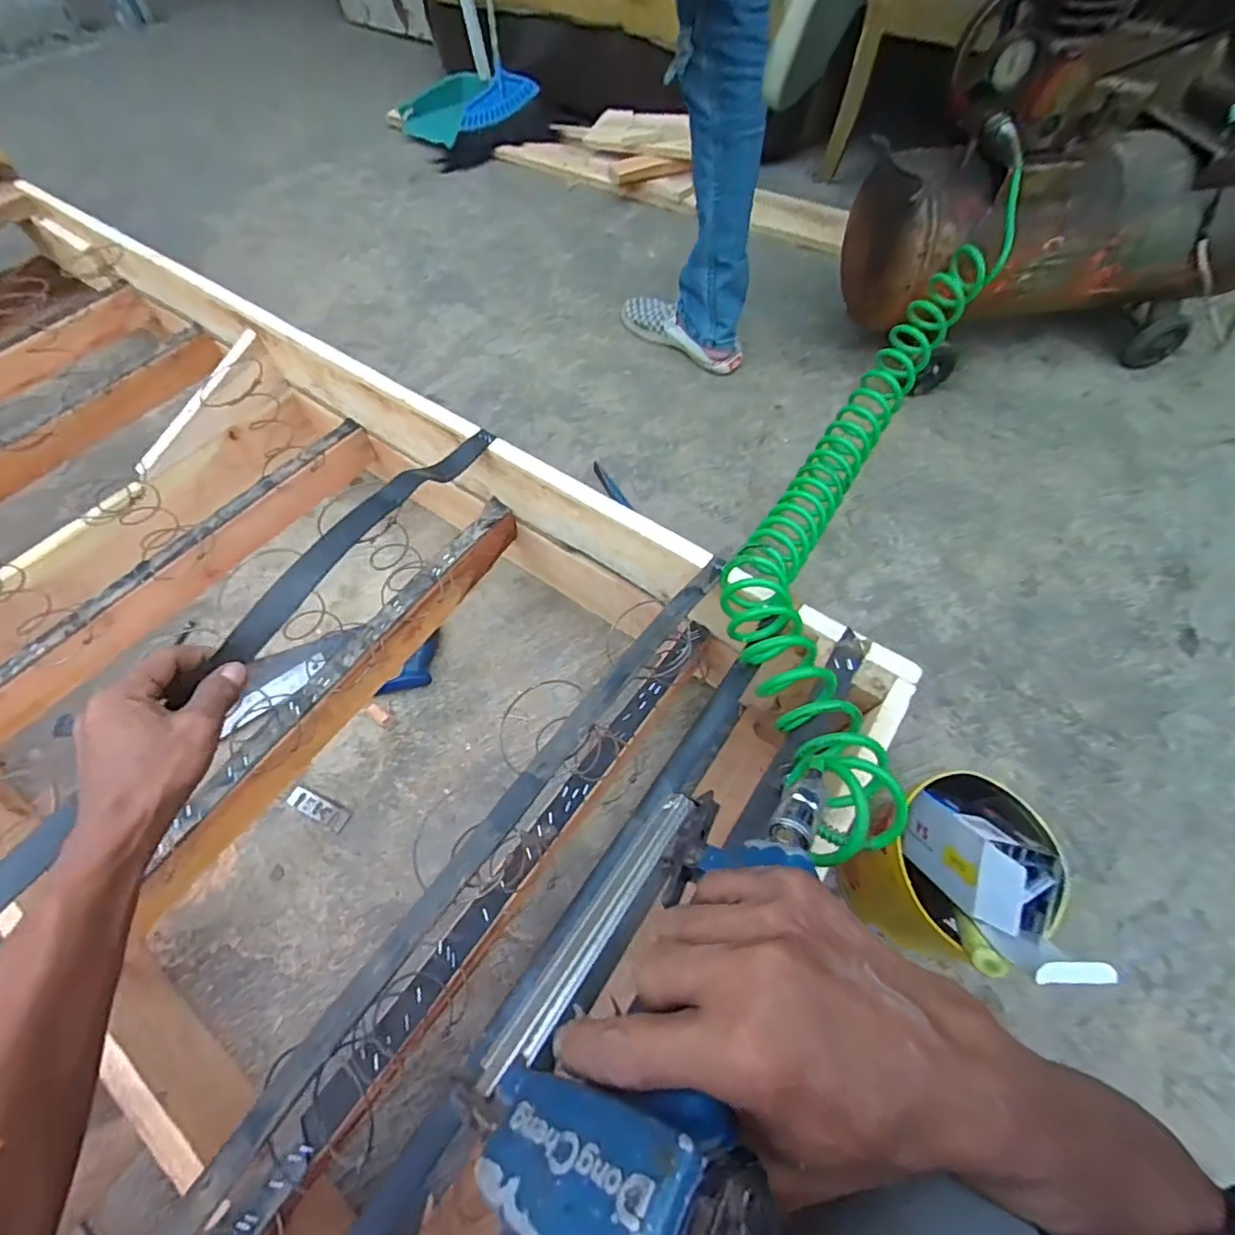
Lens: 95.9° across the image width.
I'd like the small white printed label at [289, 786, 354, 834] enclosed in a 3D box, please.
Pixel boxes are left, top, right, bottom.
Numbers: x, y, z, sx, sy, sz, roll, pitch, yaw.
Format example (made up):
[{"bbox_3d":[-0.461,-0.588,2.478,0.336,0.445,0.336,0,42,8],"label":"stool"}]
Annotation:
[{"bbox_3d":[-0.359,0.231,0.672,0.080,0.006,0.025,22,64,13],"label":"small white printed label"}]

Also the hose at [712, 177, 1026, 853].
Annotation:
[{"bbox_3d":[0.252,-0.163,0.572,0.162,0.212,0.786,21,60,12],"label":"hose"}]

